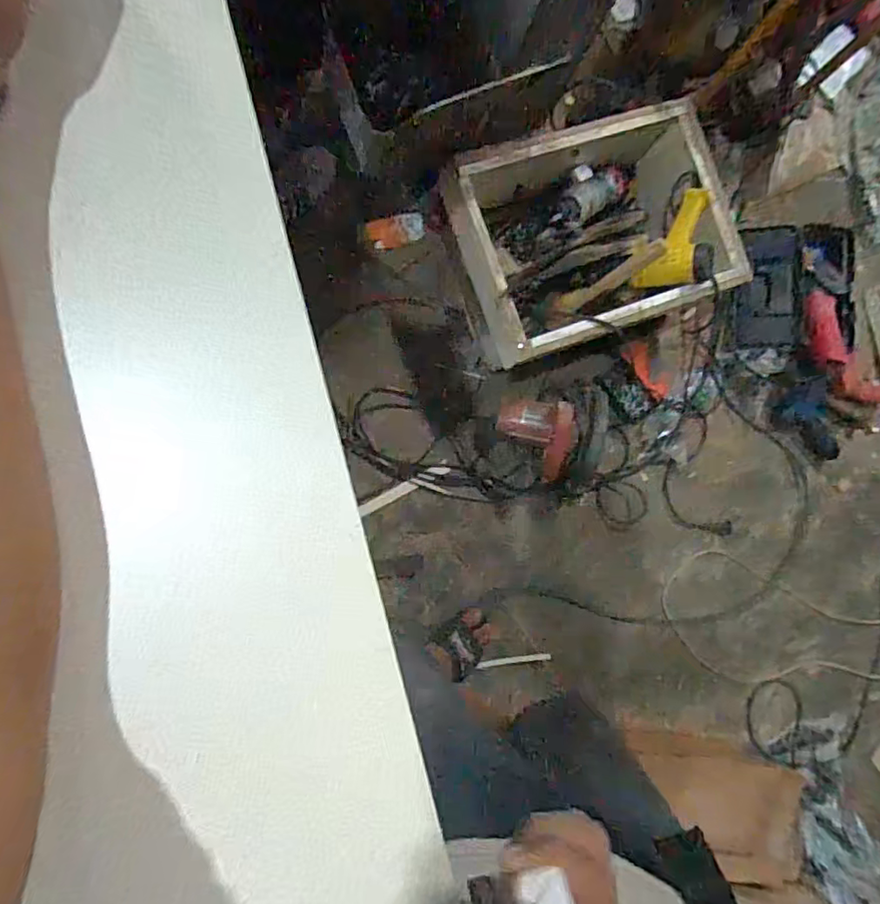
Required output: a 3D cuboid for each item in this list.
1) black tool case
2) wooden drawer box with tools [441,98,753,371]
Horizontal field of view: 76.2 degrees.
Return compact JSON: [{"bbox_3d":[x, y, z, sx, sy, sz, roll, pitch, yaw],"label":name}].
[{"bbox_3d":[0.843,-0.389,1.334,0.303,0.083,0.294,-3,88,-9],"label":"black tool case"},{"bbox_3d":[0.296,-0.428,1.125,0.522,0.172,0.409,-20,91,-9],"label":"wooden drawer box with tools"}]

